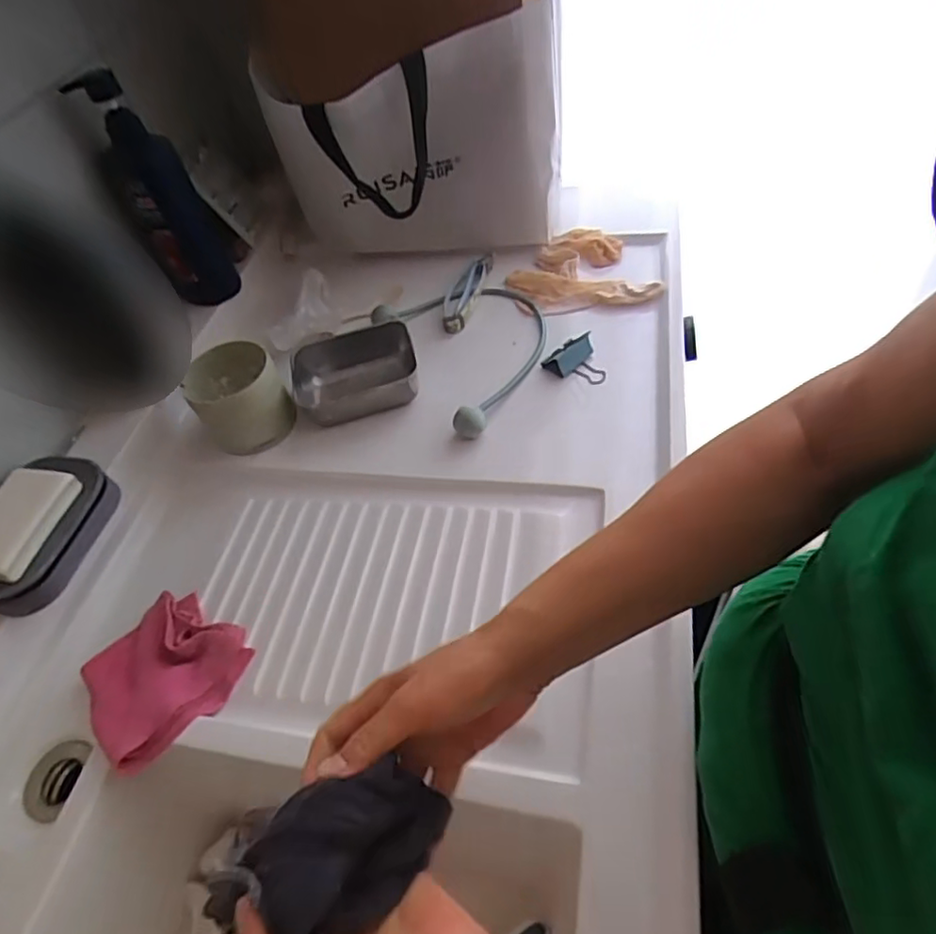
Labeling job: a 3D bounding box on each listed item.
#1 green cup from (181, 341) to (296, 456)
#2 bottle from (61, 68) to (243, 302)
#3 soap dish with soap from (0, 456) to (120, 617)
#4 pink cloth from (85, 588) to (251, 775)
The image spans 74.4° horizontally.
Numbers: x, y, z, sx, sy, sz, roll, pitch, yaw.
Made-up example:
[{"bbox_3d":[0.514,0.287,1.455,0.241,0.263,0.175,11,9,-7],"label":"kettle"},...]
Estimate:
[{"bbox_3d":[-0.248,-0.076,0.666,0.086,0.075,0.112,-30,52,-13],"label":"green cup"},{"bbox_3d":[-0.355,-0.310,0.708,0.085,0.242,0.073,-26,52,-11],"label":"bottle"},{"bbox_3d":[-0.387,0.057,0.551,0.085,0.047,0.148,7,53,16],"label":"soap dish with soap"},{"bbox_3d":[-0.258,0.170,0.525,0.122,0.034,0.126,-39,55,-20],"label":"pink cloth"}]

